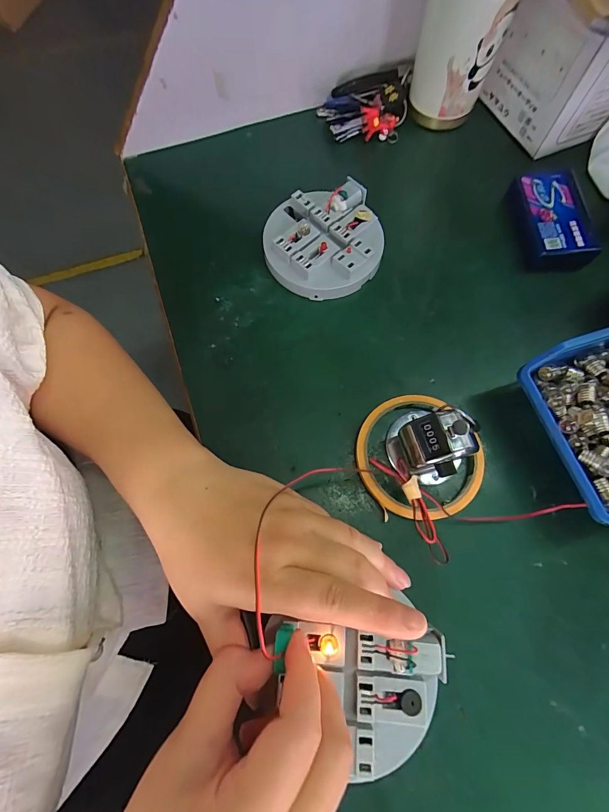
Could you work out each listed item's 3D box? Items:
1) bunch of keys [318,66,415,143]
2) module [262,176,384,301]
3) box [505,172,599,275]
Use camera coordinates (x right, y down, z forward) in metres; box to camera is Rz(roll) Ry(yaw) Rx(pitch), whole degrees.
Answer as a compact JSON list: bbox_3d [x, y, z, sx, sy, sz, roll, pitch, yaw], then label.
[{"bbox_3d":[0.059,-0.307,0.355,0.090,0.034,0.073,2,71,2],"label":"bunch of keys"},{"bbox_3d":[0.016,-0.143,0.302,0.097,0.029,0.097,-1,71,1],"label":"module"},{"bbox_3d":[0.216,-0.163,0.311,0.054,0.026,0.090,-3,71,1],"label":"box"}]

